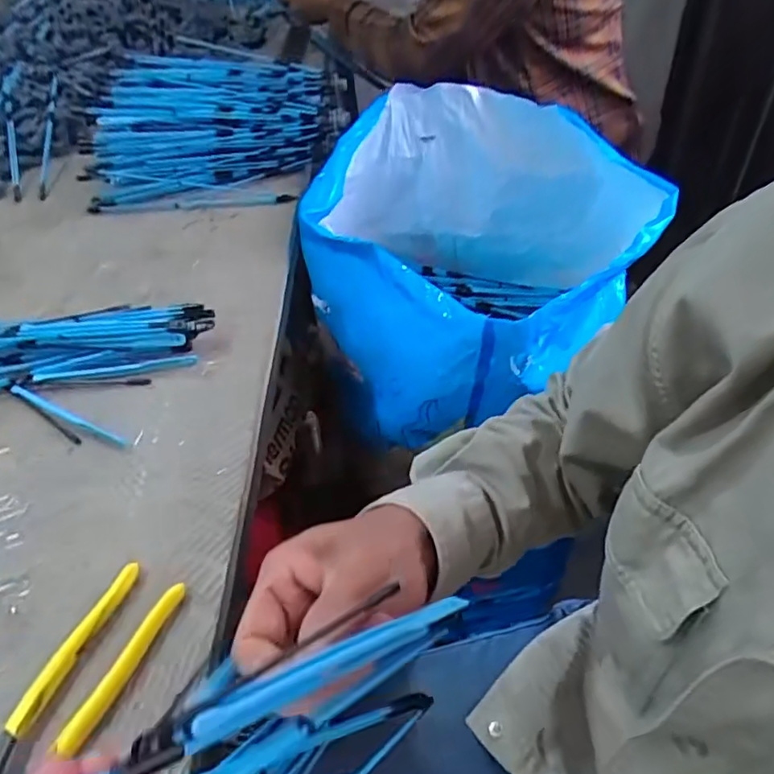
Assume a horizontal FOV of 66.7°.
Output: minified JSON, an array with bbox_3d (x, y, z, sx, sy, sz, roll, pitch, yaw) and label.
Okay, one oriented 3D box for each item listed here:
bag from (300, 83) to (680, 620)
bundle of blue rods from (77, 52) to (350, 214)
[{"bbox_3d":[0.122,-0.158,0.724,0.410,0.281,0.415,-26,49,-17],"label":"bag"},{"bbox_3d":[-0.217,-0.341,0.770,0.321,0.117,0.228,-4,47,4],"label":"bundle of blue rods"}]

